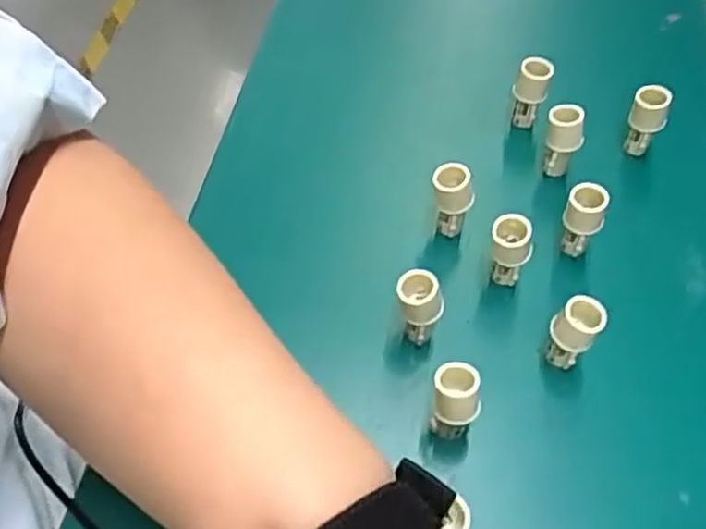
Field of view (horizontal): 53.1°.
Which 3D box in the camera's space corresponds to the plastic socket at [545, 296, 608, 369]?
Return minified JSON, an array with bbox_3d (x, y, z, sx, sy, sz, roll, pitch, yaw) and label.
[{"bbox_3d":[0.103,0.034,0.331,0.018,0.044,0.018,2,56,-2],"label":"plastic socket"}]

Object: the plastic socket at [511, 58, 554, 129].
[{"bbox_3d":[0.106,-0.101,0.423,0.019,0.047,0.015,21,58,10],"label":"plastic socket"}]

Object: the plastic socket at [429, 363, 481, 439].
[{"bbox_3d":[0.045,0.060,0.309,0.020,0.039,0.019,8,56,2],"label":"plastic socket"}]

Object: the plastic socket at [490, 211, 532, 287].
[{"bbox_3d":[0.078,-0.005,0.355,0.020,0.045,0.016,17,57,8],"label":"plastic socket"}]

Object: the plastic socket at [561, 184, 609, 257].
[{"bbox_3d":[0.118,-0.020,0.368,0.019,0.049,0.014,22,58,11],"label":"plastic socket"}]

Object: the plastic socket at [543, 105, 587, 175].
[{"bbox_3d":[0.118,-0.069,0.402,0.020,0.044,0.015,17,57,7],"label":"plastic socket"}]

